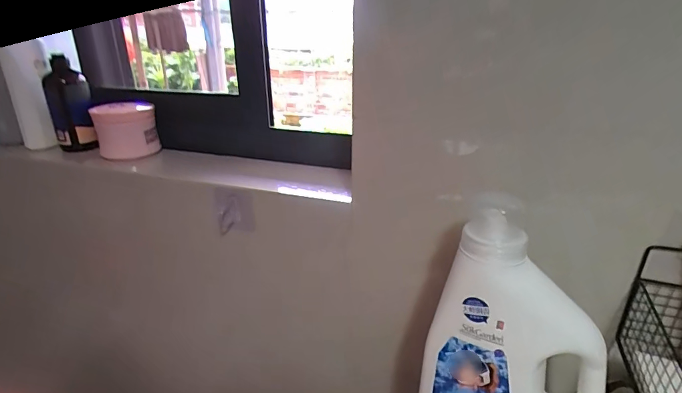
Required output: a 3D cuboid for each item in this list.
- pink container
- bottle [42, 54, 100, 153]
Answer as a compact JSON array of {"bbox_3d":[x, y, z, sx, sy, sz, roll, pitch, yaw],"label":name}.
[{"bbox_3d":[-0.384,-0.117,0.726,0.095,0.087,0.087,-15,27,-31],"label":"pink container"},{"bbox_3d":[-0.494,-0.166,0.738,0.067,0.160,0.079,-15,27,-32],"label":"bottle"}]

